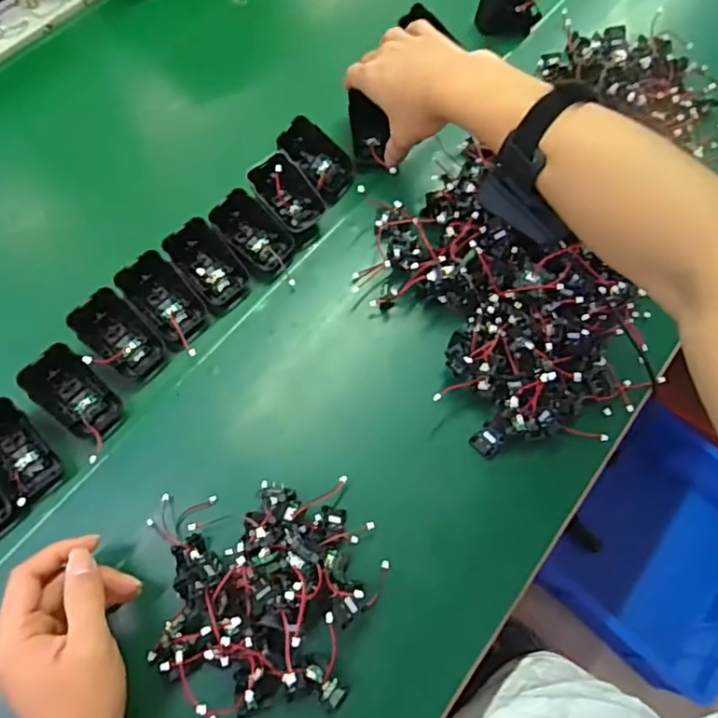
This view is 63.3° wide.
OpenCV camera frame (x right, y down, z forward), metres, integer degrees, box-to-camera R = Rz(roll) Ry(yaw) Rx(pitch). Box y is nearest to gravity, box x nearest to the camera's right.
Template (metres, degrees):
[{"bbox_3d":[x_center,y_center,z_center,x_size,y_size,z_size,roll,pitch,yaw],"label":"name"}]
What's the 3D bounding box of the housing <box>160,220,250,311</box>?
[{"bbox_3d":[-0.127,-0.079,0.489,0.064,0.038,0.047,42,71,14],"label":"housing"}]

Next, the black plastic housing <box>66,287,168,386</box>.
[{"bbox_3d":[-0.190,-0.017,0.461,0.065,0.034,0.047,39,71,14],"label":"black plastic housing"}]

